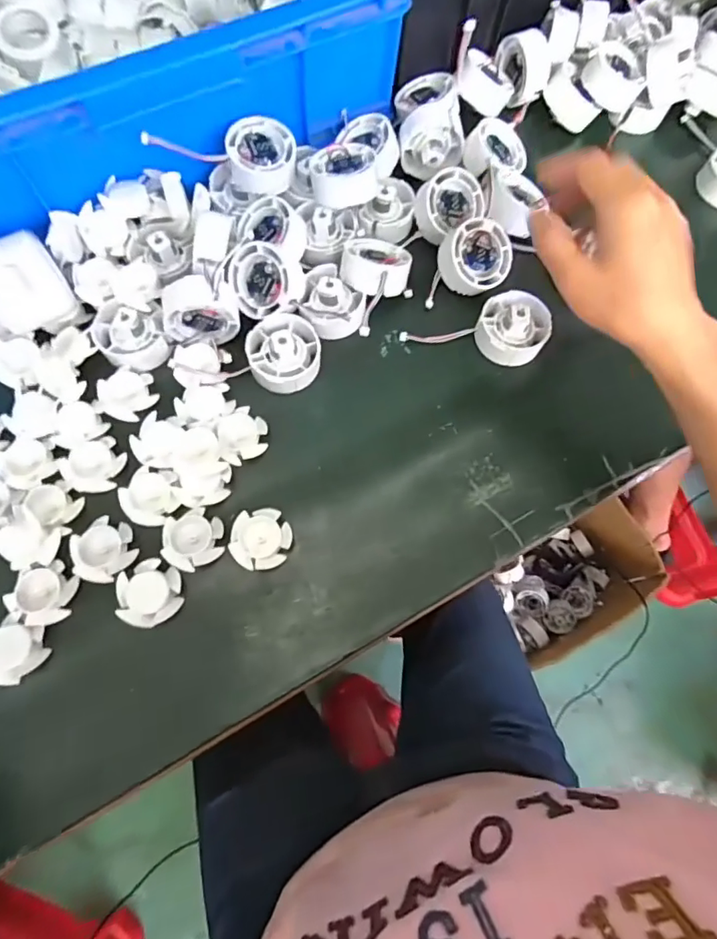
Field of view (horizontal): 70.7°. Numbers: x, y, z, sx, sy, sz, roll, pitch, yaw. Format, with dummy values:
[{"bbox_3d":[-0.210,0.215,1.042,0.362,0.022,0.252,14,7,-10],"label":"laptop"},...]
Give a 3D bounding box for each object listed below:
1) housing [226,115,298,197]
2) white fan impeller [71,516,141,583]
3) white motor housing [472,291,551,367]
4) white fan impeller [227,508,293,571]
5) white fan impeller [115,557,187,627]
[{"bbox_3d":[-0.077,-0.250,0.407,0.053,0.027,0.055,-10,73,-7],"label":"housing"},{"bbox_3d":[-0.170,0.053,0.336,0.038,0.012,0.042,-8,73,-6],"label":"white fan impeller"},{"bbox_3d":[0.123,-0.113,0.401,0.055,0.032,0.051,1,72,-3],"label":"white motor housing"},{"bbox_3d":[-0.066,0.047,0.343,0.040,0.009,0.040,1,72,-3],"label":"white fan impeller"},{"bbox_3d":[-0.135,0.080,0.328,0.040,0.013,0.040,1,72,-3],"label":"white fan impeller"}]

